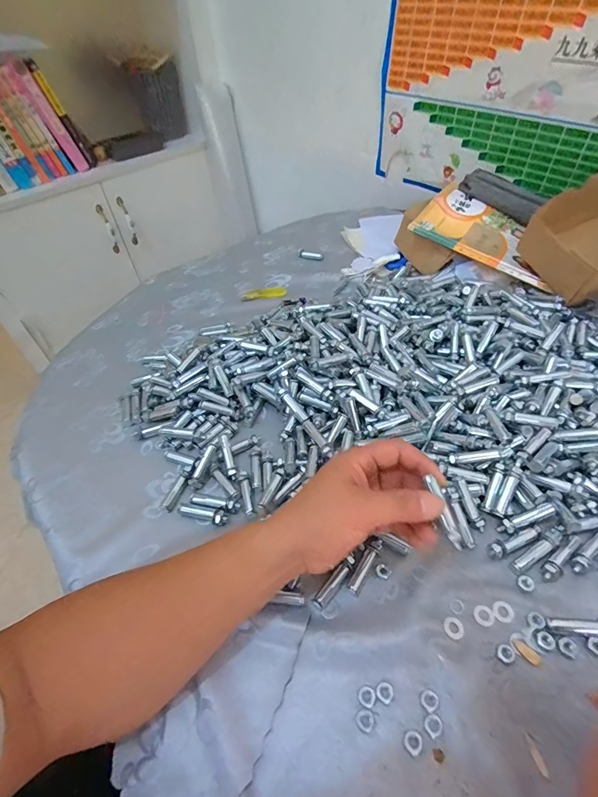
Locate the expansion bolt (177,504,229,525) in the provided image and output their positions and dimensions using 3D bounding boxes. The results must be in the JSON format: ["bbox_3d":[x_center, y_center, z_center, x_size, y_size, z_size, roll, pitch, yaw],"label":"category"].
[{"bbox_3d":[-0.098,0.117,0.399,0.057,0.008,0.014,12,50,16],"label":"expansion bolt"}]

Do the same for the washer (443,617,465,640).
[{"bbox_3d":[0.127,0.188,0.319,0.016,0.004,0.016,-2,48,3],"label":"washer"}]

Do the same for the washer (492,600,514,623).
[{"bbox_3d":[0.172,0.179,0.328,0.017,0.004,0.016,-30,52,-21],"label":"washer"}]

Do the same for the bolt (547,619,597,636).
[{"bbox_3d":[0.227,0.184,0.313,0.051,0.009,0.012,3,48,7],"label":"bolt"}]

